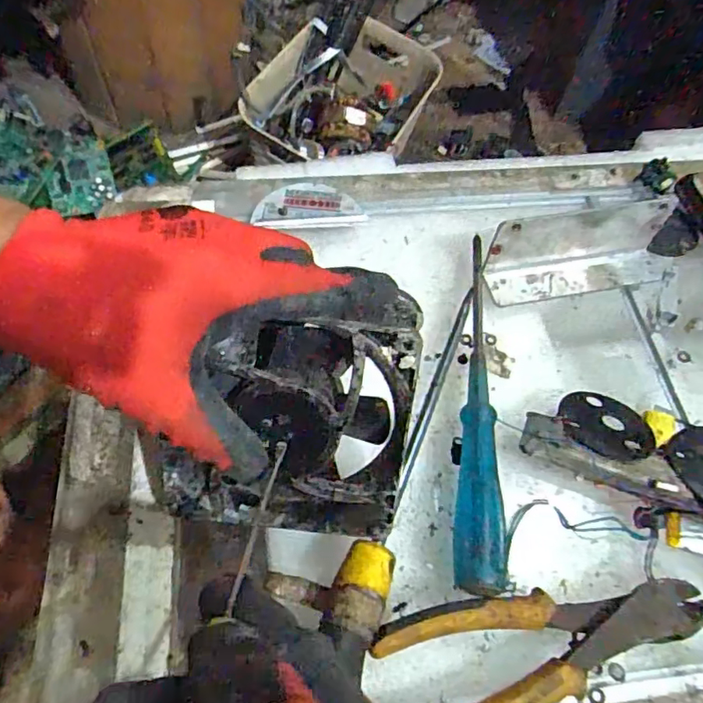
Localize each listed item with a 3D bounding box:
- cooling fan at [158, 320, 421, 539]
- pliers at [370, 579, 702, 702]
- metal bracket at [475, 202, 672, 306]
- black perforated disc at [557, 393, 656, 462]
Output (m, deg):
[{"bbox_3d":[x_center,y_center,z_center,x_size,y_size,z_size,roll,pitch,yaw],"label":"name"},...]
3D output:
[{"bbox_3d":[-0.032,0.038,0.273,0.115,0.117,0.023,7,26,-1],"label":"cooling fan"},{"bbox_3d":[0.099,0.147,0.279,0.167,0.015,0.056,-12,60,-9],"label":"pliers"},{"bbox_3d":[0.166,-0.073,0.397,0.140,0.051,0.045,-9,60,-8],"label":"metal bracket"},{"bbox_3d":[0.155,0.046,0.339,0.055,0.006,0.055,7,38,-6],"label":"black perforated disc"}]

